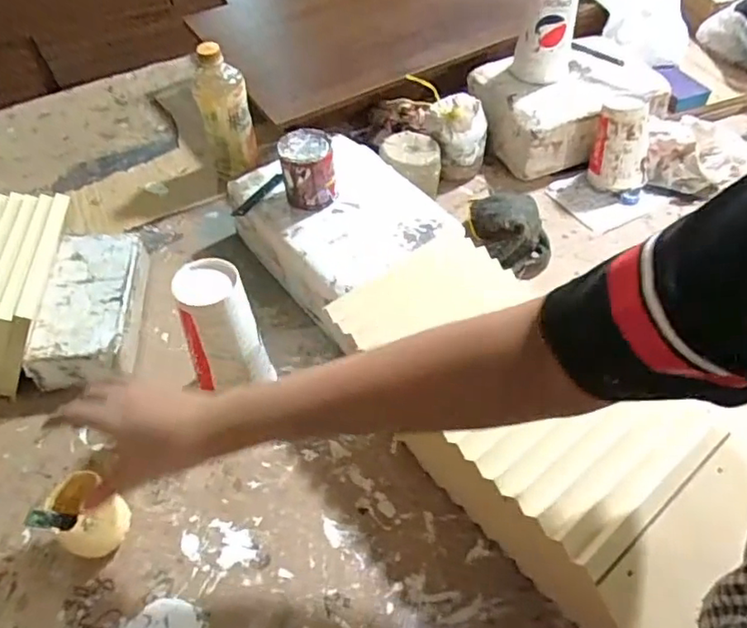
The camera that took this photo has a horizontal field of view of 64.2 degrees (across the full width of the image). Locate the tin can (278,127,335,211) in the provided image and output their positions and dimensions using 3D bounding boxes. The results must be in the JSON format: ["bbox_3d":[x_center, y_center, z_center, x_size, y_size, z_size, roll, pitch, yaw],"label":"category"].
[{"bbox_3d":[-0.080,-0.177,0.722,0.063,0.069,0.075,-7,50,-7],"label":"tin can"}]

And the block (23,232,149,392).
[{"bbox_3d":[-0.333,-0.008,0.718,0.109,0.059,0.211,-6,50,-6],"label":"block"}]

